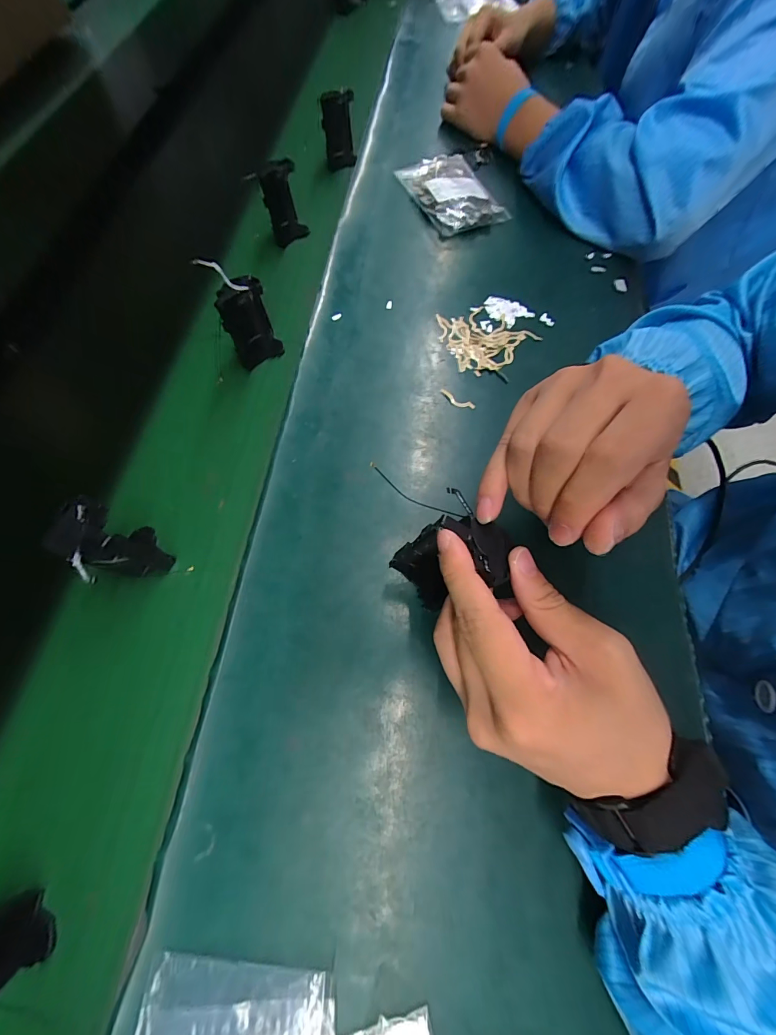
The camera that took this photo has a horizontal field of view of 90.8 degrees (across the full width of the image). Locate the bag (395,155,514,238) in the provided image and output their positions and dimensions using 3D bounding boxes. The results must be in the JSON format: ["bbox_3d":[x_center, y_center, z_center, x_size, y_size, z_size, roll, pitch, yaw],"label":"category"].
[{"bbox_3d":[0.082,-0.418,0.493,0.096,0.020,0.156,-18,68,-10],"label":"bag"}]

